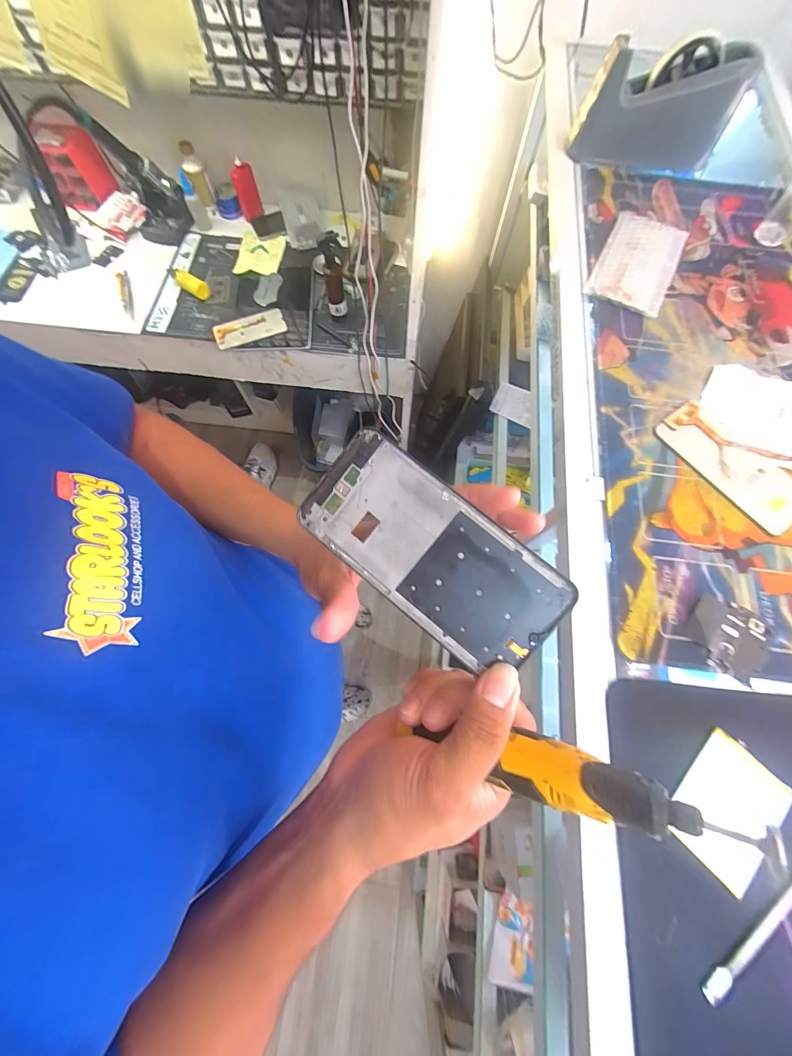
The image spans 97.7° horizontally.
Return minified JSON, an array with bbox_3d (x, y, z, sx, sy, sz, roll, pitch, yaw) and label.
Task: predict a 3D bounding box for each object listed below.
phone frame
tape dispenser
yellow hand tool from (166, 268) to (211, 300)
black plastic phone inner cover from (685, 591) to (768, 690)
[{"bbox_3d":[0.020,0.013,0.201,0.155,0.004,0.072,39,94,7],"label":"phone frame"},{"bbox_3d":[0.366,-0.583,0.478,0.202,0.095,0.065,4,72,-1],"label":"tape dispenser"},{"bbox_3d":[-0.478,-0.563,0.799,0.095,0.037,0.029,27,74,8],"label":"yellow hand tool"},{"bbox_3d":[0.299,0.097,0.312,0.064,0.004,0.066,36,75,9],"label":"black plastic phone inner cover"}]

